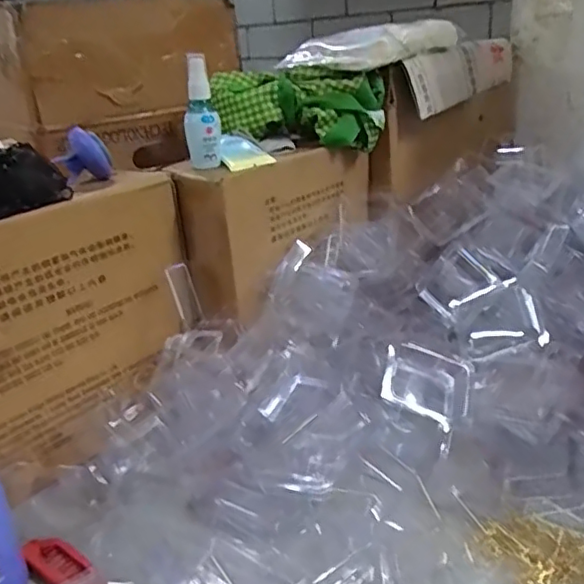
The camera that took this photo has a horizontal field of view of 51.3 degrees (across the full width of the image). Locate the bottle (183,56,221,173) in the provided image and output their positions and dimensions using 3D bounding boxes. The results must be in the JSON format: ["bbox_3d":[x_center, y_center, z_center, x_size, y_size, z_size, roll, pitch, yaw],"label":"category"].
[{"bbox_3d":[-0.099,-0.196,0.669,0.038,0.118,0.035,-8,23,-8],"label":"bottle"}]

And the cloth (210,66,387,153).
[{"bbox_3d":[0.006,-0.230,0.768,0.205,0.087,0.081,5,25,22],"label":"cloth"}]

